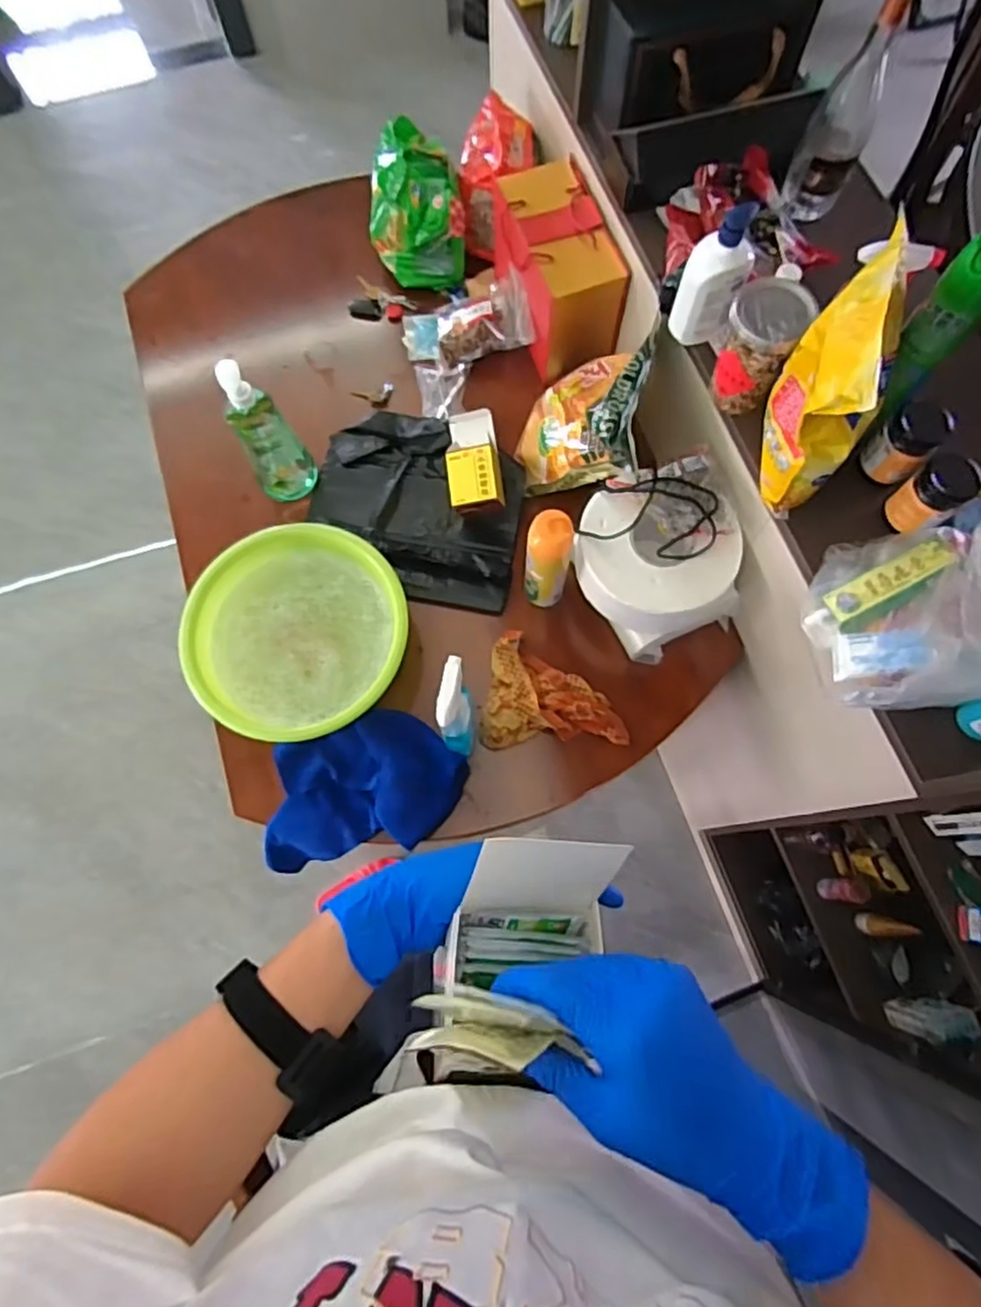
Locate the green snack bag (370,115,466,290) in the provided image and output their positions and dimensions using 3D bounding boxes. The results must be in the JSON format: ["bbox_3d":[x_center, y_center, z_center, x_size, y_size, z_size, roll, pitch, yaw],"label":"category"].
[{"bbox_3d":[-0.140,-0.819,1.235,0.169,0.183,0.176,-11,73,-3],"label":"green snack bag"}]

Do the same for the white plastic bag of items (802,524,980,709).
[{"bbox_3d":[0.502,-0.054,0.753,0.217,0.155,0.221,3,73,2],"label":"white plastic bag of items"}]

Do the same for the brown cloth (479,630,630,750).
[{"bbox_3d":[0.099,0.055,1.057,0.225,0.047,0.184,-1,73,1],"label":"brown cloth"}]

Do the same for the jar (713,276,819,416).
[{"bbox_3d":[0.340,-0.392,0.856,0.089,0.138,0.096,0,73,1],"label":"jar"}]

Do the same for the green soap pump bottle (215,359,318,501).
[{"bbox_3d":[-0.350,-0.339,1.049,0.092,0.277,0.055,-25,74,-7],"label":"green soap pump bottle"}]

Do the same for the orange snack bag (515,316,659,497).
[{"bbox_3d":[0.152,-0.375,1.075,0.076,0.248,0.233,6,83,-38],"label":"orange snack bag"}]

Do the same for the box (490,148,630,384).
[{"bbox_3d":[0.108,-0.666,1.163,0.154,0.184,0.269,-20,74,-5],"label":"box"}]

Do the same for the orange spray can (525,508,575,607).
[{"bbox_3d":[0.087,-0.140,1.009,0.066,0.203,0.066,0,73,1],"label":"orange spray can"}]

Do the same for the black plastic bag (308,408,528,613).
[{"bbox_3d":[-0.126,-0.258,1.150,0.357,0.044,0.327,10,73,4],"label":"black plastic bag"}]

